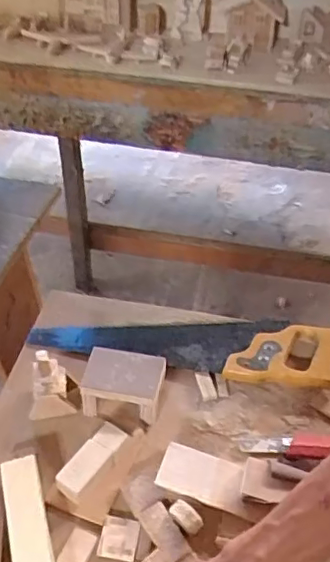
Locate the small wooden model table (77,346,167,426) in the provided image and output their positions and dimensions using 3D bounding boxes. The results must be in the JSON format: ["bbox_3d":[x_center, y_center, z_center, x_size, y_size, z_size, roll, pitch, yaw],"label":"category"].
[{"bbox_3d":[-0.049,0.127,0.698,0.094,0.052,0.068,9,47,11],"label":"small wooden model table"}]

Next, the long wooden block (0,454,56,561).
[{"bbox_3d":[-0.135,0.256,0.580,0.040,0.025,0.164,-15,47,-12],"label":"long wooden block"}]

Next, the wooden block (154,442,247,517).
[{"bbox_3d":[0.043,0.216,0.629,0.097,0.027,0.050,14,48,15],"label":"wooden block"}]

